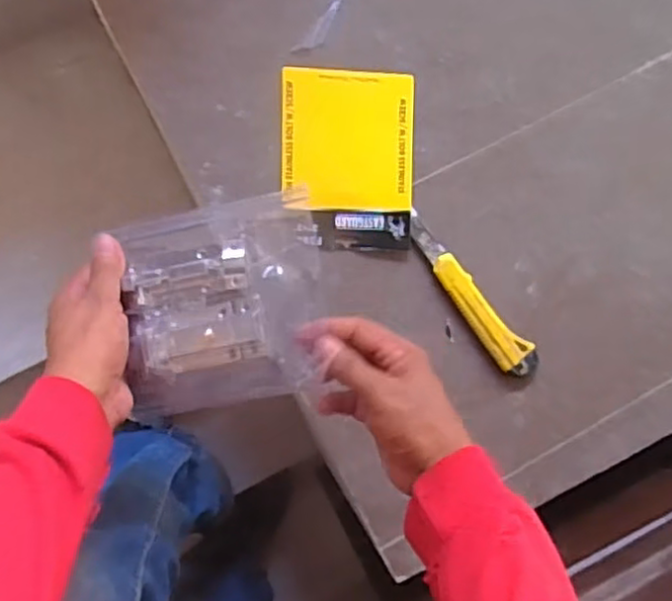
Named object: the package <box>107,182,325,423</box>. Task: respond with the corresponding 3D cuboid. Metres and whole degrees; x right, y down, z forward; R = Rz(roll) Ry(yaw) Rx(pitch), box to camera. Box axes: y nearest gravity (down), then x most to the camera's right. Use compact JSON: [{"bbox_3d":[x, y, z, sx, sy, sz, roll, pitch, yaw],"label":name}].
[{"bbox_3d":[-0.083,0.008,0.496,0.130,0.035,0.132,-13,80,2],"label":"package"}]

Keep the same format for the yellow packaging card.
[{"bbox_3d":[0.013,-0.131,0.641,0.123,0.006,0.165,0,89,-11],"label":"yellow packaging card"}]

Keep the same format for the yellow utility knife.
[{"bbox_3d":[0.130,-0.004,0.670,0.037,0.020,0.193,-39,98,-1],"label":"yellow utility knife"}]

